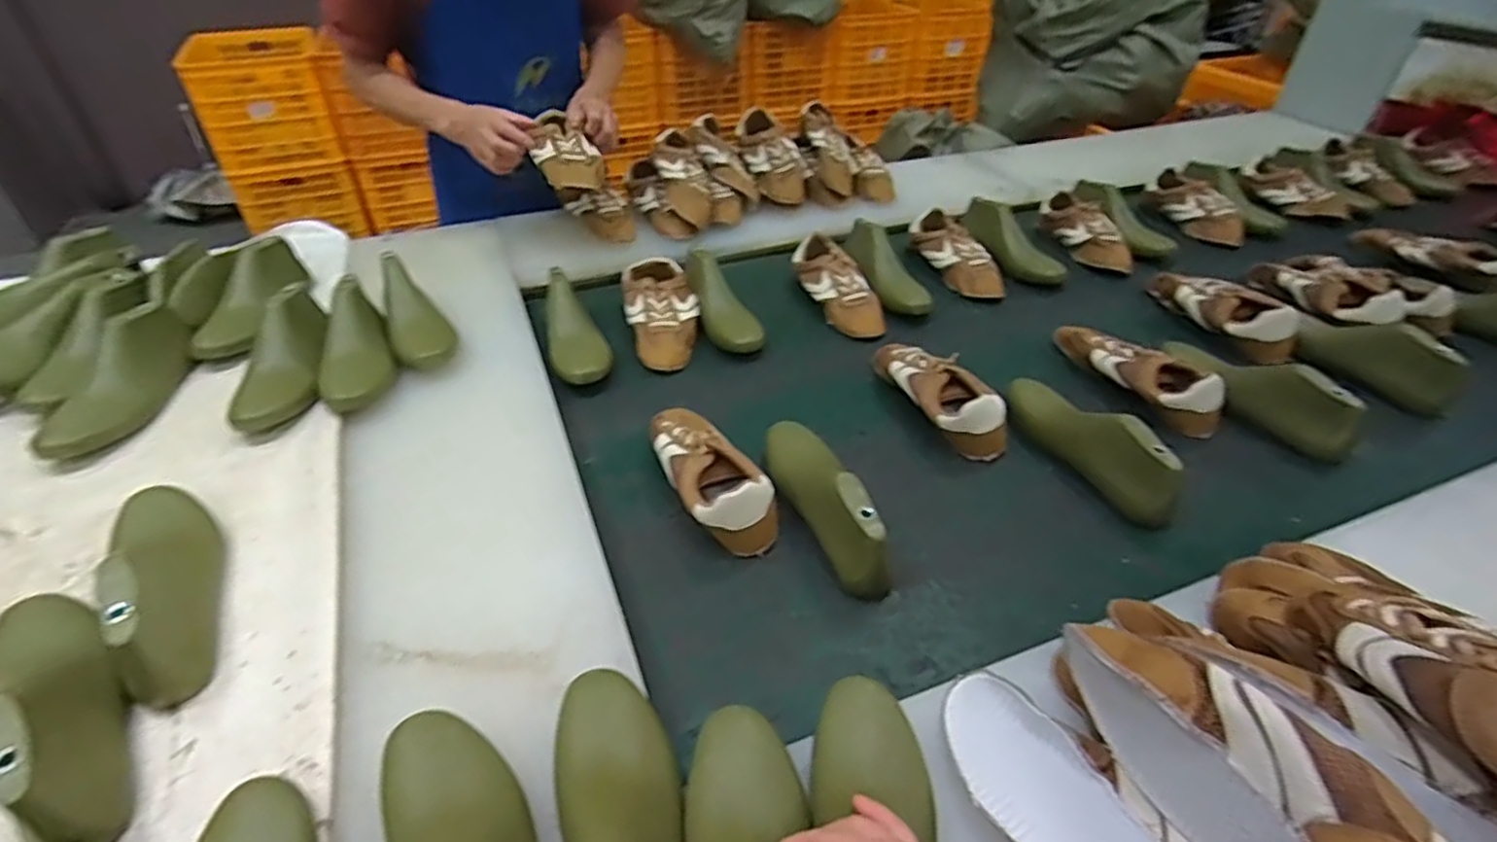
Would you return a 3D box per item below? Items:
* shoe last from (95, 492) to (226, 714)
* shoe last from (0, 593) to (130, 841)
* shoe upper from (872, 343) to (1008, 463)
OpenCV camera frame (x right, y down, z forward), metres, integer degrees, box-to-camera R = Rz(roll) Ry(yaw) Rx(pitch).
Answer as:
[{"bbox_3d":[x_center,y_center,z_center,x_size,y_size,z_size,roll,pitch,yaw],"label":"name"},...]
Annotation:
[{"bbox_3d":[-0.501,0.121,0.599,0.077,0.084,0.241,-28,48,-28],"label":"shoe last"},{"bbox_3d":[-0.504,0.196,0.512,0.238,0.086,0.071,29,48,31],"label":"shoe last"},{"bbox_3d":[0.238,-0.043,0.902,0.088,0.072,0.235,-16,42,-18],"label":"shoe upper"}]

